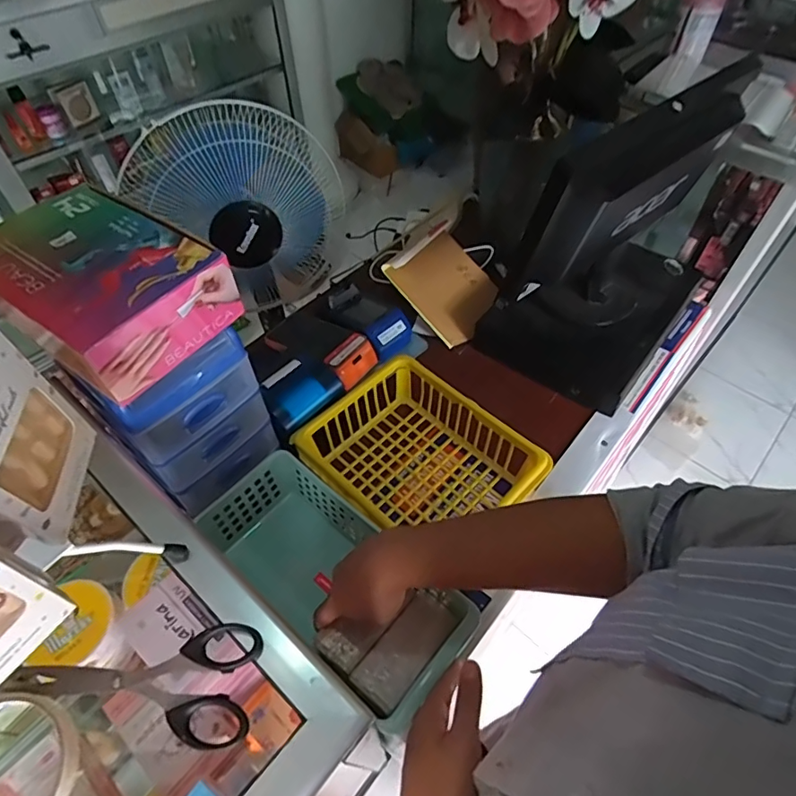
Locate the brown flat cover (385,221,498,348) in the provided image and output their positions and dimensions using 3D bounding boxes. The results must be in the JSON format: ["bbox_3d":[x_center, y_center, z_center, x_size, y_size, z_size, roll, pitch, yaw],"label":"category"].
[{"bbox_3d":[0.082,-0.183,0.831,0.143,0.018,0.164,-41,95,-24],"label":"brown flat cover"}]

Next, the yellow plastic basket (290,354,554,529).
[{"bbox_3d":[0.025,0.084,0.648,0.247,0.081,0.199,38,62,25],"label":"yellow plastic basket"}]

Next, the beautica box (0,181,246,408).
[{"bbox_3d":[-0.266,-0.102,0.460,0.203,0.063,0.148,31,59,22],"label":"beautica box"}]

